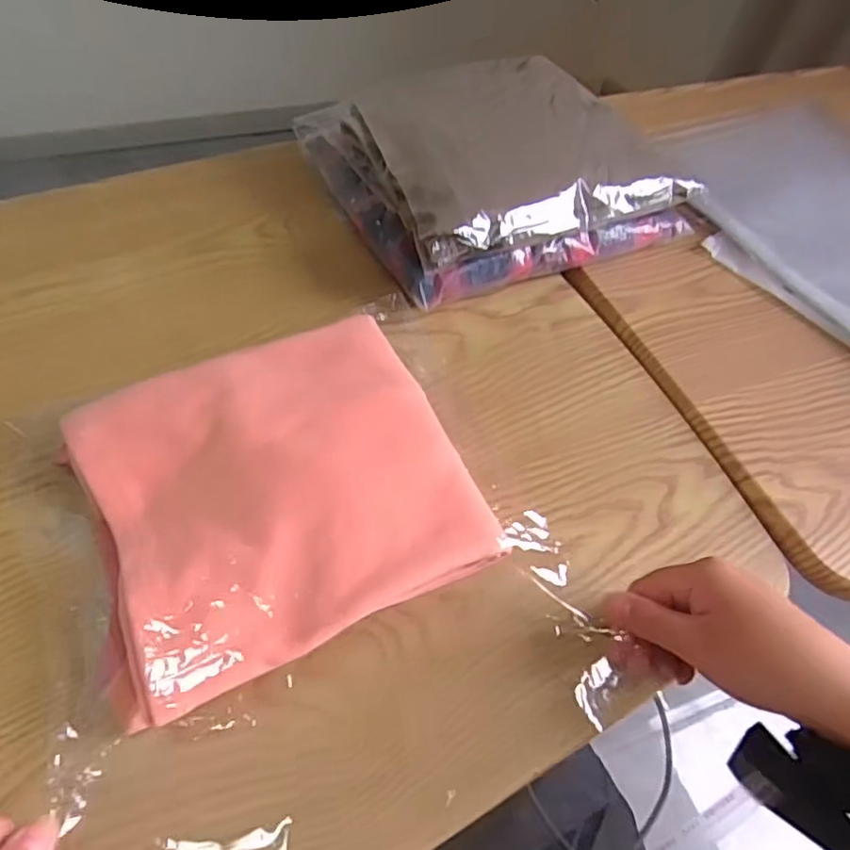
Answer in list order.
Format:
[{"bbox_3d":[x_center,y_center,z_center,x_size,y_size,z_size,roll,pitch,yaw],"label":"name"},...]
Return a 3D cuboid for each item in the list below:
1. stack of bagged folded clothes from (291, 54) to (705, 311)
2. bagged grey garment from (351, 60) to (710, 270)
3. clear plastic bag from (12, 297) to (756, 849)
[{"bbox_3d":[0.062,-0.232,0.559,0.274,0.092,0.235,-21,58,-19],"label":"stack of bagged folded clothes"},{"bbox_3d":[0.067,-0.248,0.543,0.246,0.049,0.225,-20,57,-18],"label":"bagged grey garment"},{"bbox_3d":[-0.044,0.110,0.344,0.310,0.051,0.374,-18,69,-18],"label":"clear plastic bag"}]

